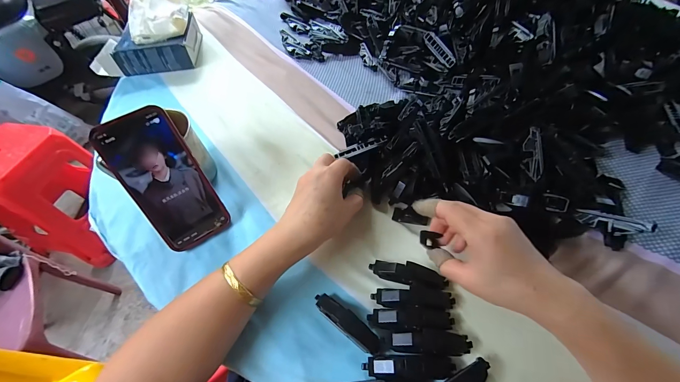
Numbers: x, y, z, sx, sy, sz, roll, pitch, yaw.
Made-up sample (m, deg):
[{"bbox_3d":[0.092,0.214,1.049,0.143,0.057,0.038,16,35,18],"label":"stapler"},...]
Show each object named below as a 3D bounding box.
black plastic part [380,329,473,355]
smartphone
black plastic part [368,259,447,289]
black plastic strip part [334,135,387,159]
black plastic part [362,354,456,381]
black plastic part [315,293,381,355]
[{"bbox_3d":[0.080,0.141,0.278,0.081,0.018,0.021,1,55,6],"label":"black plastic part"},{"bbox_3d":[-0.197,-0.010,0.343,0.075,0.159,0.010,-29,22,-15],"label":"smartphone"},{"bbox_3d":[0.073,0.088,0.318,0.079,0.010,0.022,6,56,9],"label":"black plastic part"},{"bbox_3d":[0.029,-0.057,0.394,0.069,0.006,0.014,-20,55,1],"label":"black plastic strip part"},{"bbox_3d":[0.062,0.158,0.267,0.079,0.016,0.020,-3,55,3],"label":"black plastic part"},{"bbox_3d":[0.006,0.129,0.295,0.077,0.013,0.019,34,65,25],"label":"black plastic part"}]

